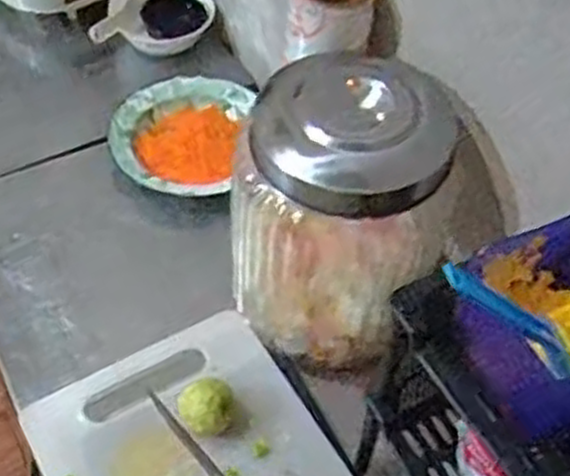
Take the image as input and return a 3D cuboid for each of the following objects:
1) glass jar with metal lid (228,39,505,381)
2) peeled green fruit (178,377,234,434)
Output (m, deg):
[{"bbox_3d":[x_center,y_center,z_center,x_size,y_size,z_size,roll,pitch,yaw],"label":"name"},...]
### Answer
[{"bbox_3d":[0.066,-0.022,0.794,0.196,0.285,0.171,-33,61,-27],"label":"glass jar with metal lid"},{"bbox_3d":[-0.076,0.164,0.777,0.050,0.050,0.050,2,51,-3],"label":"peeled green fruit"}]

